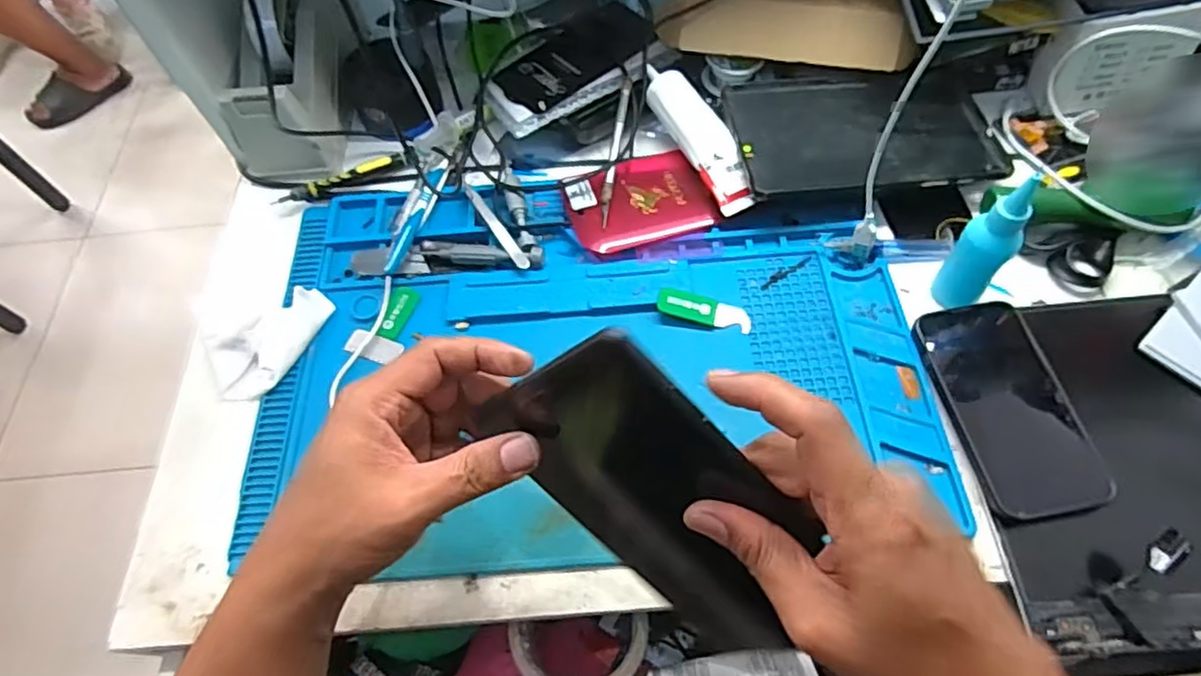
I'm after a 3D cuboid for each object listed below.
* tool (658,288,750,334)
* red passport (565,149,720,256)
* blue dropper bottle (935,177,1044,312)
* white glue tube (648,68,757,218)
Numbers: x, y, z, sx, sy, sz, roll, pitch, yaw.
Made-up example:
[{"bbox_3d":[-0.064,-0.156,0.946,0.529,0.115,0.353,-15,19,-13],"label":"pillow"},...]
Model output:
[{"bbox_3d":[0.079,-0.021,0.488,0.071,0.008,0.025,14,62,11],"label":"tool"},{"bbox_3d":[0.031,-0.117,0.539,0.114,0.012,0.090,-15,61,-9],"label":"red passport"},{"bbox_3d":[0.264,-0.062,0.442,0.031,0.115,0.026,4,61,6],"label":"blue dropper bottle"},{"bbox_3d":[0.084,-0.170,0.542,0.038,0.023,0.152,-23,62,-9],"label":"white glue tube"}]

